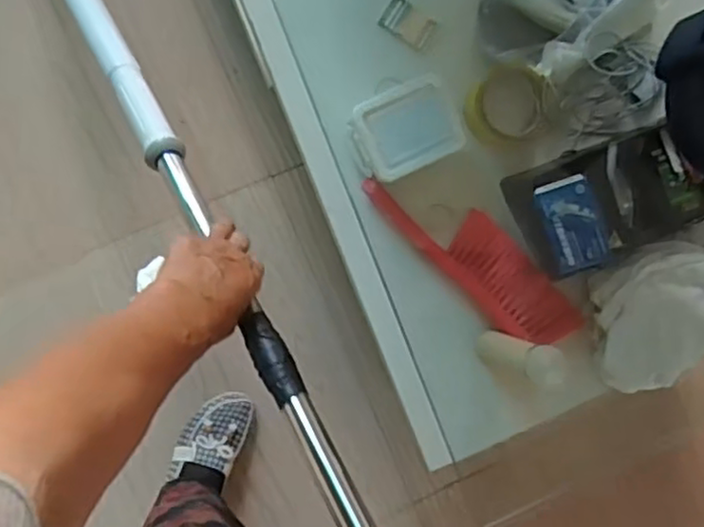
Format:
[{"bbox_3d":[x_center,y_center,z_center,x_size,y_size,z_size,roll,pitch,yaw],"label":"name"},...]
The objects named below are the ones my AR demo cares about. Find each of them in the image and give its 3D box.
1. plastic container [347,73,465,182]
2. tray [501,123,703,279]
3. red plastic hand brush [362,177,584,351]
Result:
[{"bbox_3d":[0.061,-0.158,0.827,0.124,0.070,0.099,-25,97,-7],"label":"plastic container"},{"bbox_3d":[0.331,-0.085,0.879,0.239,0.085,0.153,-25,97,-7],"label":"tray"},{"bbox_3d":[0.159,-0.009,0.862,0.096,0.029,0.314,-44,99,-4],"label":"red plastic hand brush"}]

